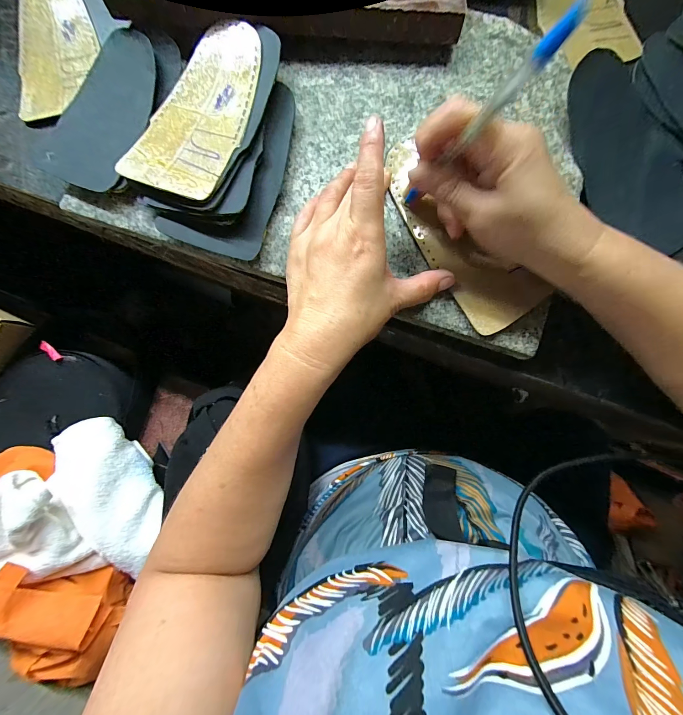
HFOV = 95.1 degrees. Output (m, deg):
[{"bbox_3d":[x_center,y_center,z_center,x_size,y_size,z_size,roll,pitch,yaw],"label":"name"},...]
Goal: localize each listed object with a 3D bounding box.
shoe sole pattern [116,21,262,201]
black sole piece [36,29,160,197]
[{"bbox_3d":[-0.110,-0.196,0.247,0.080,0.008,0.149,21,83,10],"label":"shoe sole pattern"},{"bbox_3d":[-0.195,-0.205,0.258,0.075,0.008,0.133,20,85,8],"label":"black sole piece"}]

